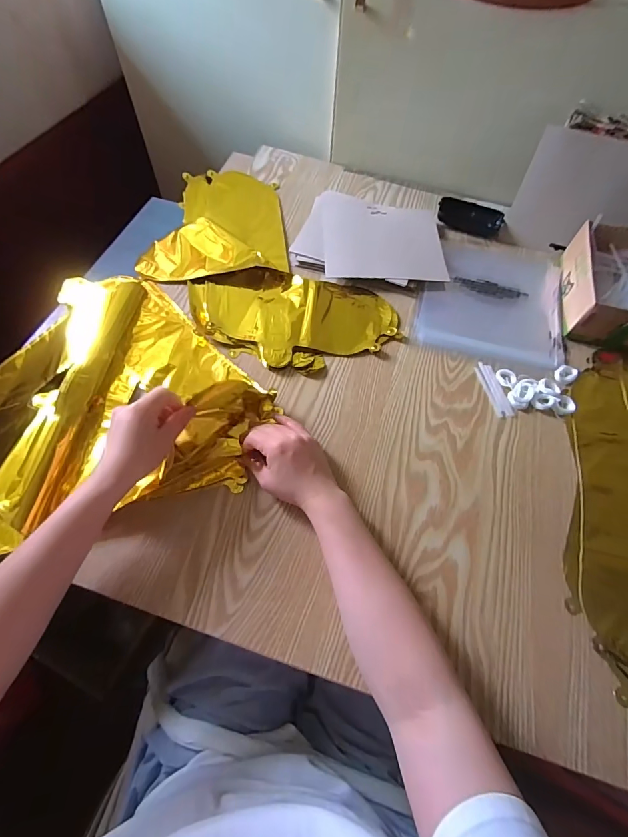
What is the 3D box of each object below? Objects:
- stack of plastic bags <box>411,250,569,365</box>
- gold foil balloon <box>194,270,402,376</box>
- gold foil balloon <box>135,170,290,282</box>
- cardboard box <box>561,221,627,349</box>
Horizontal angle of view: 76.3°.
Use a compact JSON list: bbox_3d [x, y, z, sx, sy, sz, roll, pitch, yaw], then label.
[{"bbox_3d":[0.273,-0.189,0.616,0.207,0.017,0.239,15,62,4],"label":"stack of plastic bags"},{"bbox_3d":[-0.033,-0.147,0.570,0.291,0.011,0.170,15,62,4],"label":"gold foil balloon"},{"bbox_3d":[-0.163,-0.321,0.652,0.223,0.030,0.233,-6,63,-7],"label":"gold foil balloon"},{"bbox_3d":[0.456,-0.198,0.601,0.142,0.069,0.196,11,62,2],"label":"cardboard box"}]

